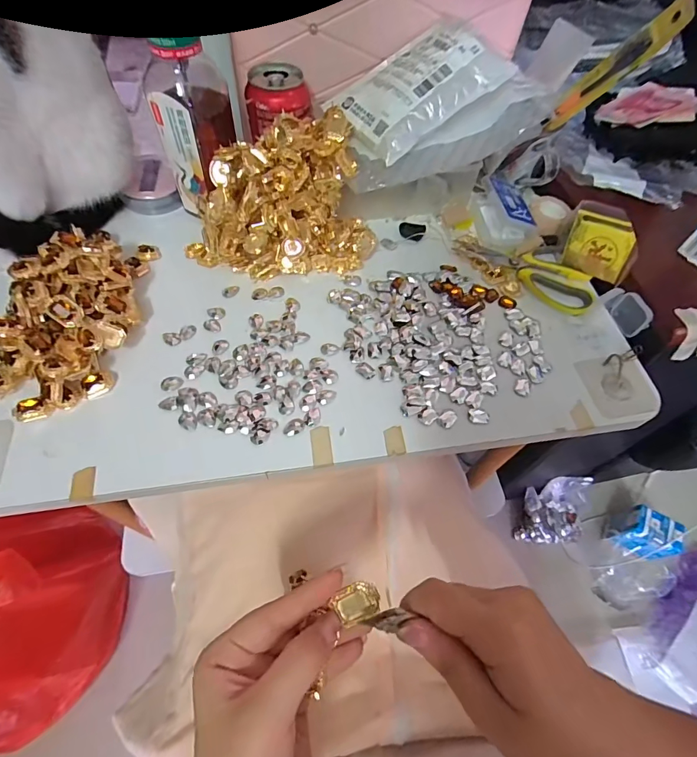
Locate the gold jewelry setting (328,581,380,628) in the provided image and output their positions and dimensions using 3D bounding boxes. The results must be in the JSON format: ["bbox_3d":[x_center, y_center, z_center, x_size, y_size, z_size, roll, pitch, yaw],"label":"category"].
[{"bbox_3d":[0.004,0.119,0.217,0.024,0.008,0.018,-19,62,-14],"label":"gold jewelry setting"}]

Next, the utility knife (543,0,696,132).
[{"bbox_3d":[0.236,-0.276,0.369,0.014,0.133,0.025,-38,97,-23],"label":"utility knife"}]

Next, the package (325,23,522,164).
[{"bbox_3d":[0.060,-0.276,0.385,0.142,0.023,0.104,-34,74,7],"label":"package"}]

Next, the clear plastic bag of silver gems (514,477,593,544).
[{"bbox_3d":[0.385,0.249,0.764,0.115,0.112,0.097,2,59,-2],"label":"clear plastic bag of silver gems"}]

